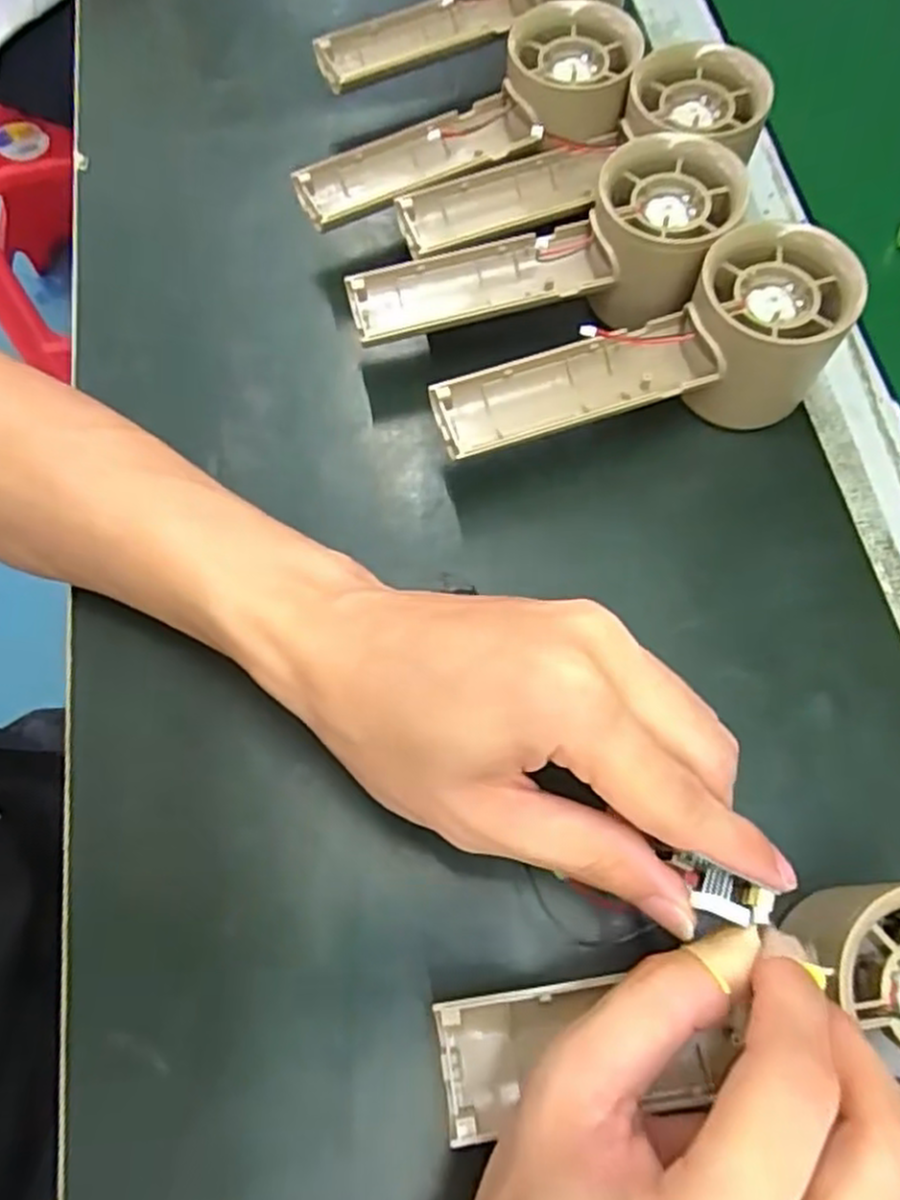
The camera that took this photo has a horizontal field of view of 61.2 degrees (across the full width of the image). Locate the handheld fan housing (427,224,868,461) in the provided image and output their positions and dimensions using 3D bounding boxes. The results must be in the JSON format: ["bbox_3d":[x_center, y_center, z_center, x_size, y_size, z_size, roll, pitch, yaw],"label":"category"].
[{"bbox_3d":[0.070,-0.092,0.295,0.155,0.056,0.054,-13,69,-3],"label":"handheld fan housing"}]

